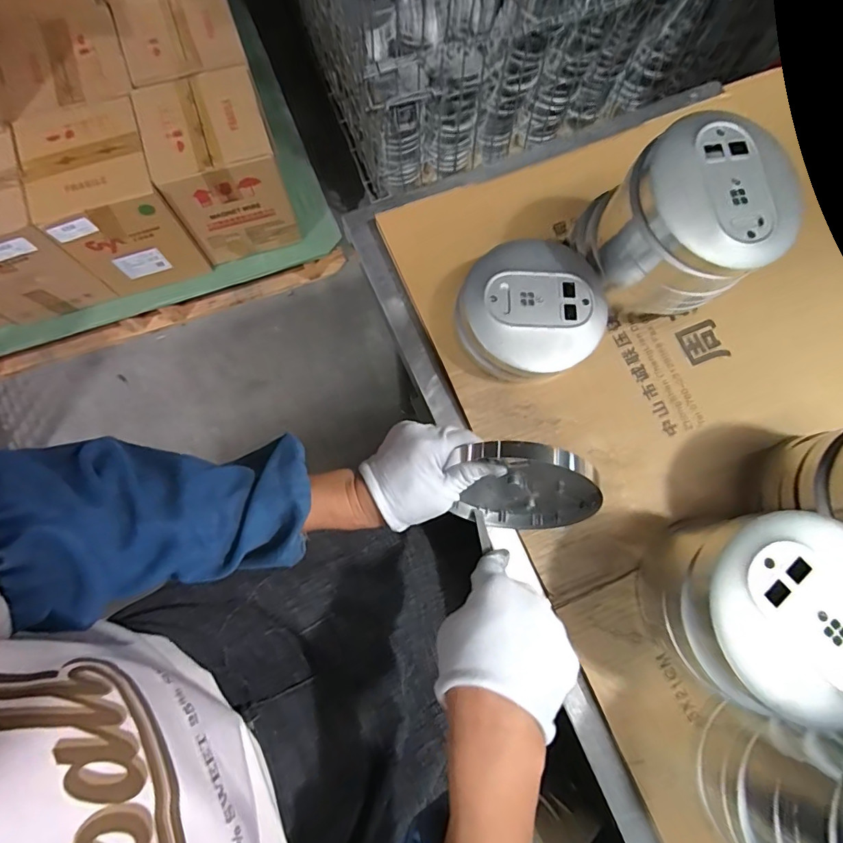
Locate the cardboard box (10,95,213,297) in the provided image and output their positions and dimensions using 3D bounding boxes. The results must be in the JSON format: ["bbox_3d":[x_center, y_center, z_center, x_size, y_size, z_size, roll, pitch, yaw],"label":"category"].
[{"bbox_3d":[-0.636,-0.464,0.982,0.215,0.244,0.242,-20,79,-6],"label":"cardboard box"}]

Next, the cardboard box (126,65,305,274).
[{"bbox_3d":[-0.430,-0.548,1.020,0.223,0.254,0.236,-20,79,-6],"label":"cardboard box"}]

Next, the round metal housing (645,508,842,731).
[{"bbox_3d":[0.258,0.137,0.354,0.117,0.112,0.128,0,77,-2],"label":"round metal housing"}]

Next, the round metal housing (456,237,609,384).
[{"bbox_3d":[0.105,-0.107,0.450,0.131,0.049,0.131,0,77,-2],"label":"round metal housing"}]

